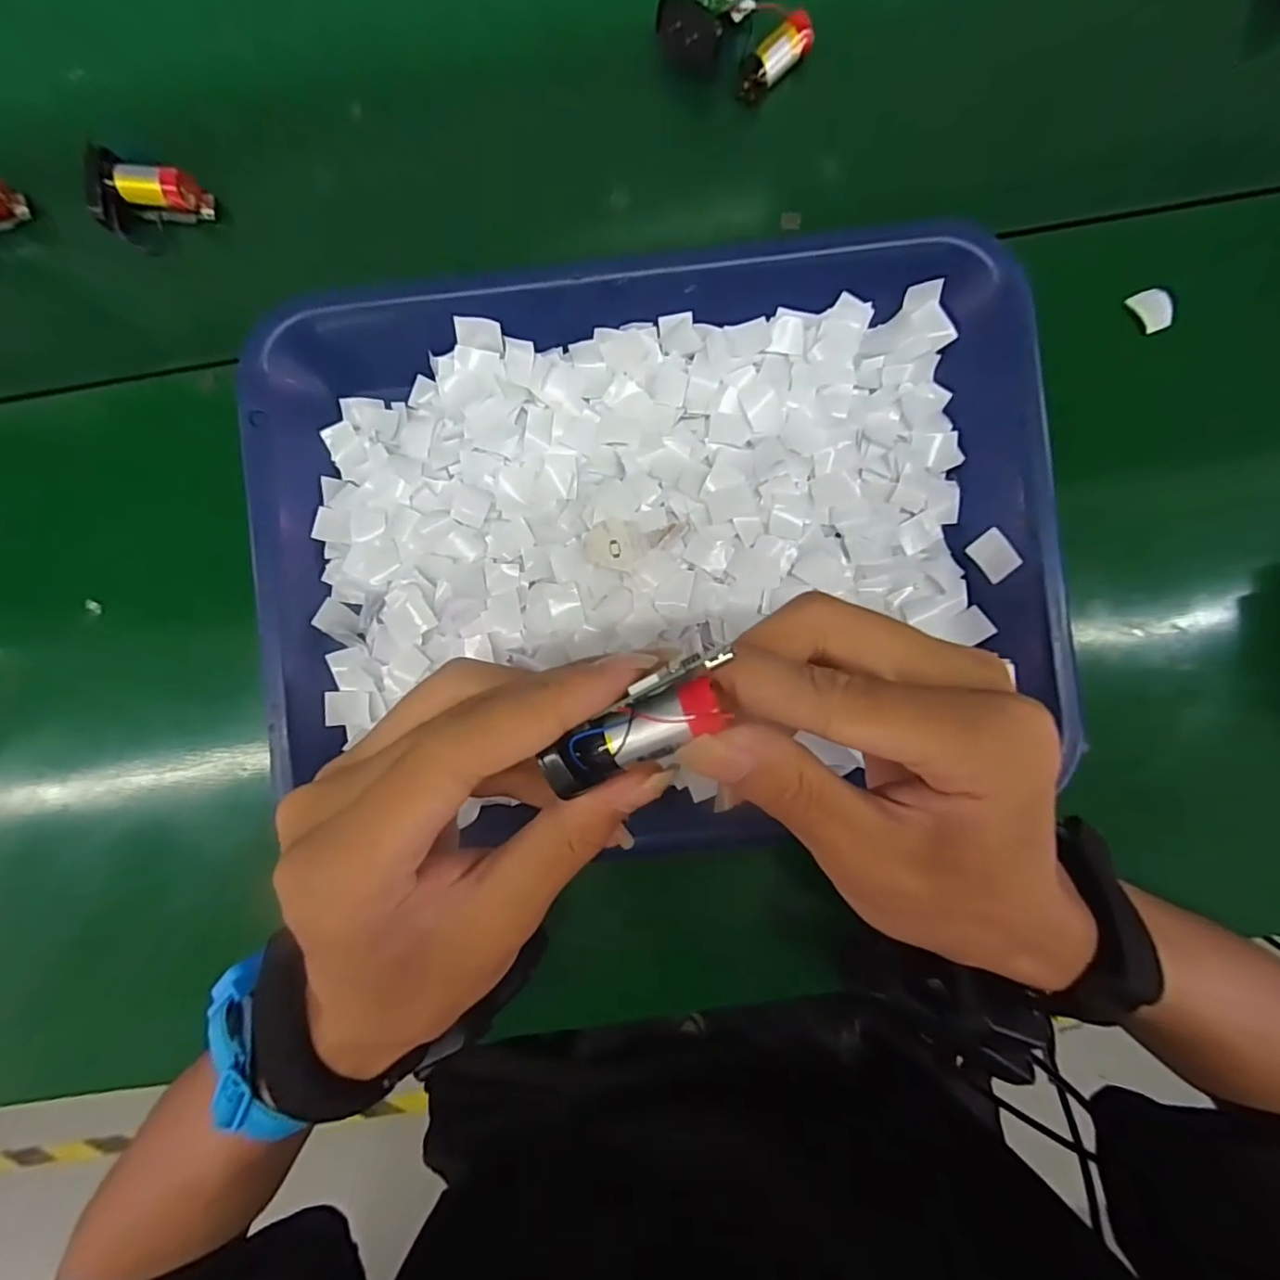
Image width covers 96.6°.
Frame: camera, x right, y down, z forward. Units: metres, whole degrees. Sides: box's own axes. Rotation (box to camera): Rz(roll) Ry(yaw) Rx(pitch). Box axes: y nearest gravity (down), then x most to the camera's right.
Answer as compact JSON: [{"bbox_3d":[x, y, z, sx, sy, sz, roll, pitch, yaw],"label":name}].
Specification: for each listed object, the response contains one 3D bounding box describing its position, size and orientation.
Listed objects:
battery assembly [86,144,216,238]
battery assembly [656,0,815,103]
[{"bbox_3d":[-0.233,-0.209,0.270,0.045,0.019,0.030,9,93,1],"label":"battery assembly"},{"bbox_3d":[0.045,-0.281,0.263,0.056,0.018,0.050,44,93,-1],"label":"battery assembly"}]

